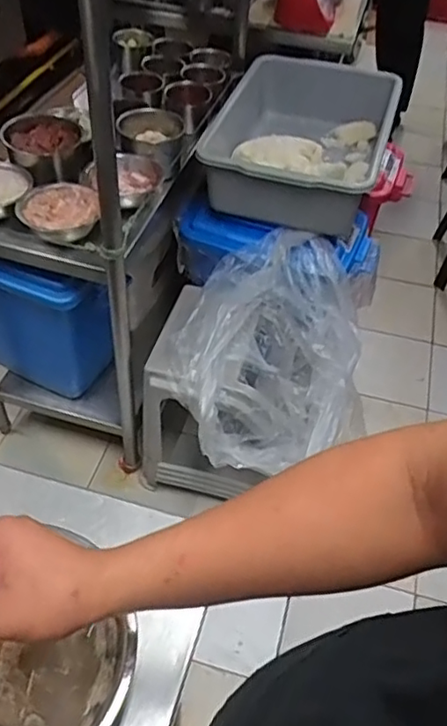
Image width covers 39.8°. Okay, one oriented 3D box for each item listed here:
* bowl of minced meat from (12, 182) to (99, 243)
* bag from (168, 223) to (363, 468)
[{"bbox_3d":[-0.326,-0.314,1.276,0.147,0.066,0.153,1,48,-1],"label":"bowl of minced meat"},{"bbox_3d":[0.110,-0.020,1.508,0.467,0.330,0.478,-2,48,-5],"label":"bag"}]

